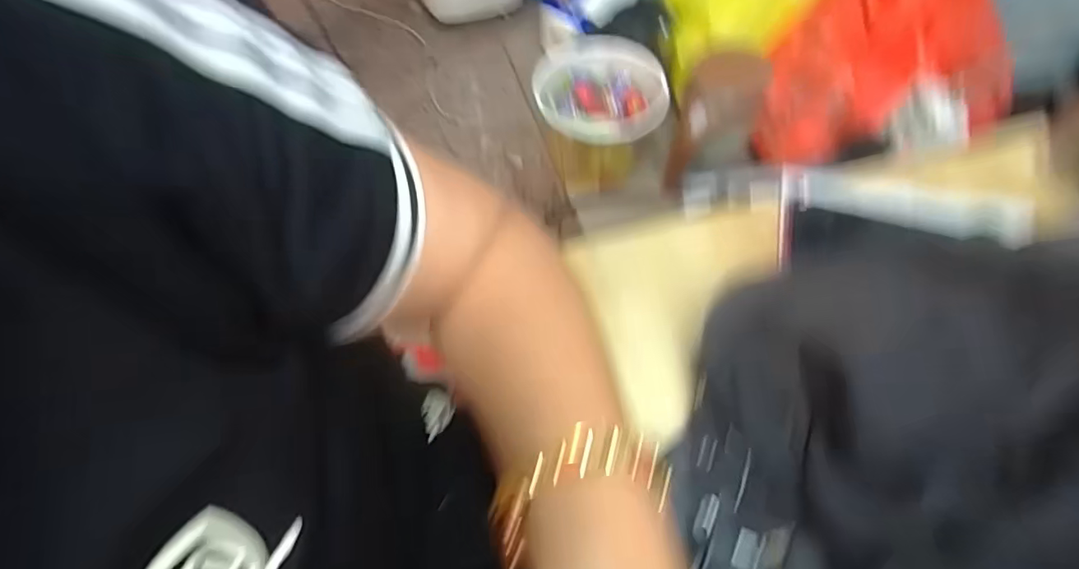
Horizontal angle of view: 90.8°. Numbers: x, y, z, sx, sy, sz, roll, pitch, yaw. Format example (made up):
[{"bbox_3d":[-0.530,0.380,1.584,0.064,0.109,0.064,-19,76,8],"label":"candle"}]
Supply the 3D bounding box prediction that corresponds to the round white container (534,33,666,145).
[{"bbox_3d":[0.071,-0.229,0.626,0.152,0.039,0.162,-1,62,2],"label":"round white container"}]

